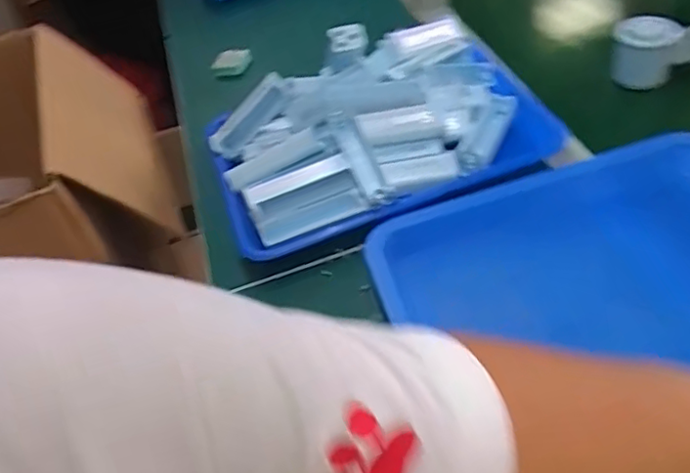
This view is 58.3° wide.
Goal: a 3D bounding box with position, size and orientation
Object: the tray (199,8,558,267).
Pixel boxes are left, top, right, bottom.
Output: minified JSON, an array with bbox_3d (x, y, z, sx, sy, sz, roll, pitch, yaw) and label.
[{"bbox_3d":[0.028,-0.117,0.634,0.332,0.079,0.231,-21,45,-7],"label":"tray"}]

